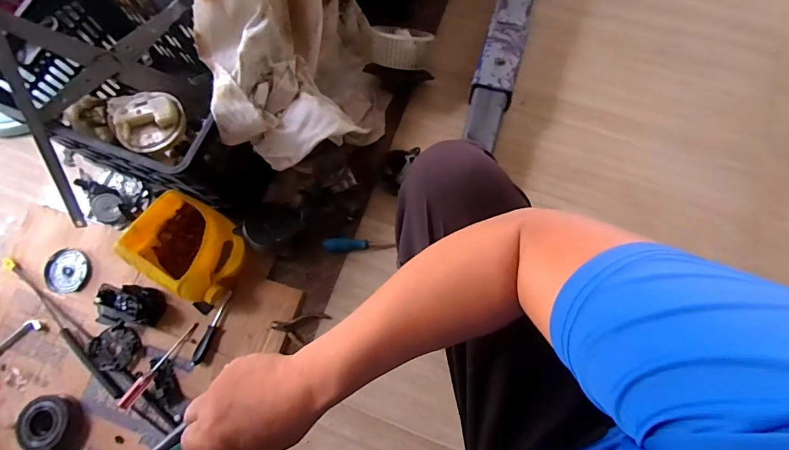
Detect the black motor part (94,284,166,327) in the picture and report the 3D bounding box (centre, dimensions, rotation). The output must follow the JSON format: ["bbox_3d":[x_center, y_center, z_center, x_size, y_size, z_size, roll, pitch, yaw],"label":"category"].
[{"bbox_3d":[-0.541,0.166,0.832,0.113,0.068,0.083,2,74,5],"label":"black motor part"}]

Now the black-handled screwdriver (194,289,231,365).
[{"bbox_3d":[-0.372,0.207,0.823,0.019,0.017,0.151,16,76,8],"label":"black-handled screwdriver"}]

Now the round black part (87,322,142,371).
[{"bbox_3d":[-0.567,0.252,0.823,0.097,0.032,0.084,-22,73,-2],"label":"round black part"}]

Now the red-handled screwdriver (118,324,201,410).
[{"bbox_3d":[-0.471,0.279,0.815,0.021,0.022,0.193,33,65,9],"label":"red-handled screwdriver"}]

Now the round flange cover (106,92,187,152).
[{"bbox_3d":[-0.455,-0.195,0.738,0.123,0.046,0.113,-1,74,4],"label":"round flange cover"}]

